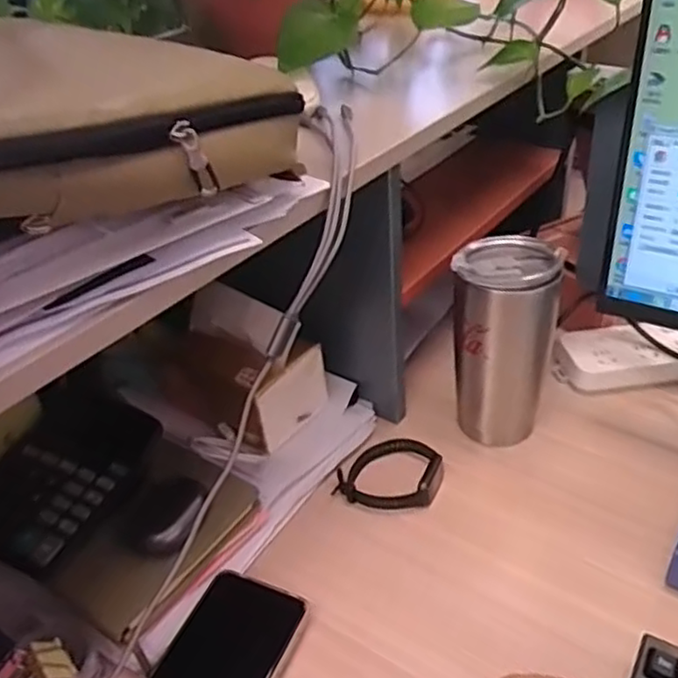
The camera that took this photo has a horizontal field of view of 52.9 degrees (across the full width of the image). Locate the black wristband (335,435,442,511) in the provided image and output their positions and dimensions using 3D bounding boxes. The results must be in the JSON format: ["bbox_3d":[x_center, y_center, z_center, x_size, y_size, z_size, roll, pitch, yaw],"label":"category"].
[{"bbox_3d":[0.046,0.112,0.594,0.082,0.014,0.078,10,38,21],"label":"black wristband"}]

